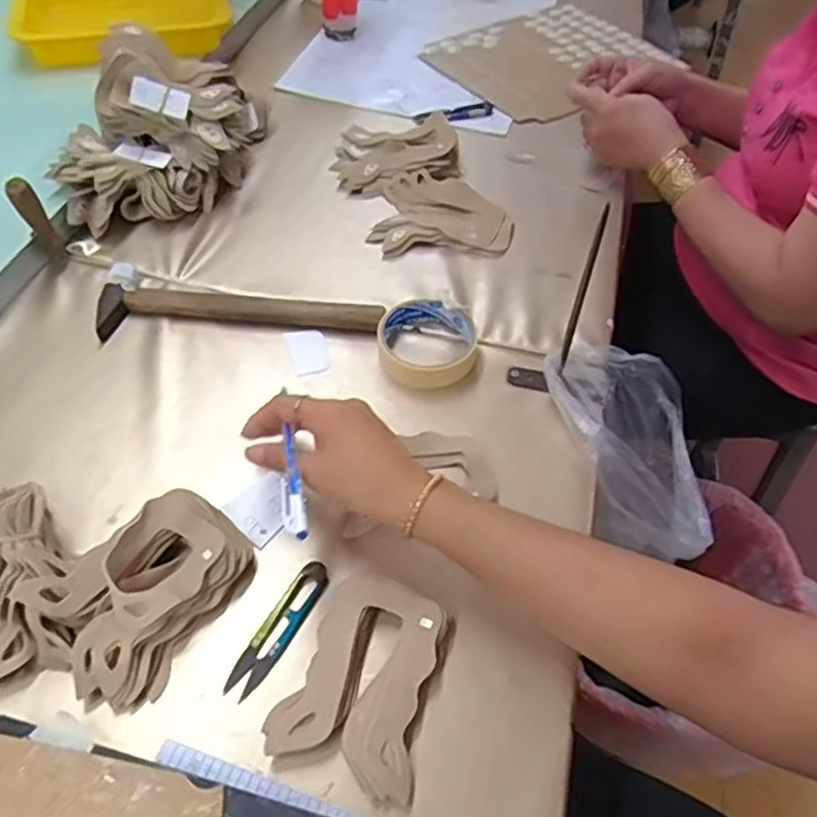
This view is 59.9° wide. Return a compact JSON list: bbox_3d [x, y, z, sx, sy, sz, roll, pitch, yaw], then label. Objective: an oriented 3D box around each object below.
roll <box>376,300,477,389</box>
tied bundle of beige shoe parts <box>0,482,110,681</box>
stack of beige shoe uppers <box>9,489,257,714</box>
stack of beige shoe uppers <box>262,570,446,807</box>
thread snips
[{"bbox_3d":[0.016,-0.058,0.621,0.086,0.024,0.082,2,52,-3],"label":"roll"},{"bbox_3d":[-0.256,0.109,0.447,0.107,0.056,0.121,-24,58,-22],"label":"tied bundle of beige shoe parts"},{"bbox_3d":[-0.167,0.116,0.459,0.095,0.041,0.137,37,58,22],"label":"stack of beige shoe uppers"},{"bbox_3d":[-0.024,0.165,0.443,0.087,0.022,0.122,19,53,9],"label":"stack of beige shoe uppers"},{"bbox_3d":[-0.084,0.142,0.464,0.022,0.009,0.097,25,54,14],"label":"thread snips"}]

